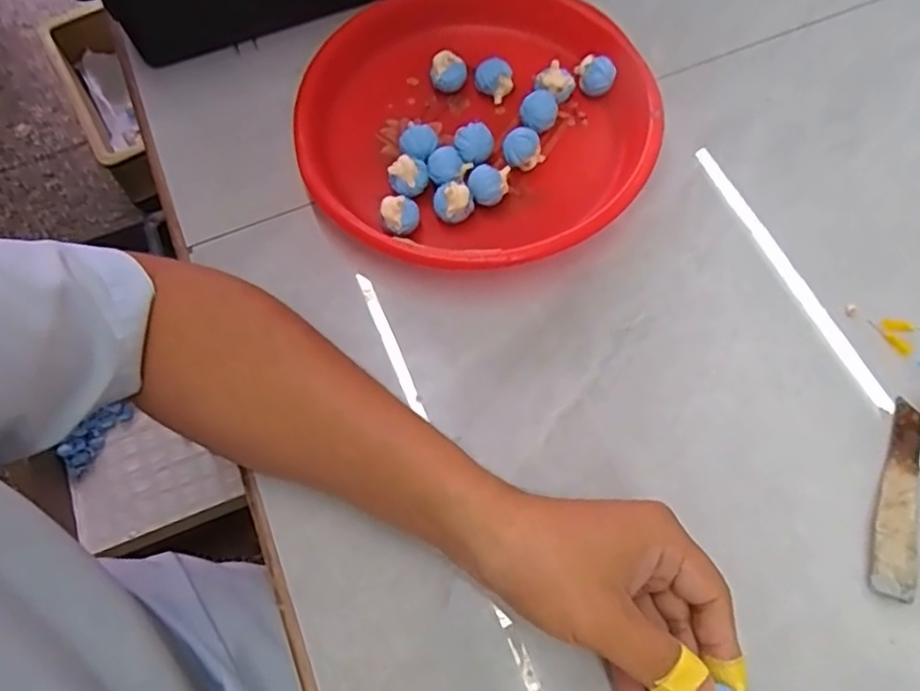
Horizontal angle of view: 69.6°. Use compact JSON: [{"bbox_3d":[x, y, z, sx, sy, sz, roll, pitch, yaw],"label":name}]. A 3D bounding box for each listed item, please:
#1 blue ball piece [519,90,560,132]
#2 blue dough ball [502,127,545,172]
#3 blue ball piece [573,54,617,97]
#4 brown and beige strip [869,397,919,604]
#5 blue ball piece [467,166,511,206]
[{"bbox_3d":[0.058,-0.169,0.488,0.028,0.026,0.023,5,67,6],"label":"blue ball piece"},{"bbox_3d":[0.045,-0.138,0.476,0.027,0.027,0.022,18,69,11],"label":"blue dough ball"},{"bbox_3d":[0.102,-0.205,0.502,0.030,0.027,0.022,10,67,8],"label":"blue ball piece"},{"bbox_3d":[0.255,0.086,0.385,0.024,0.004,0.118,20,66,5],"label":"brown and beige strip"},{"bbox_3d":[0.021,-0.111,0.469,0.030,0.021,0.025,-5,66,1],"label":"blue ball piece"}]

